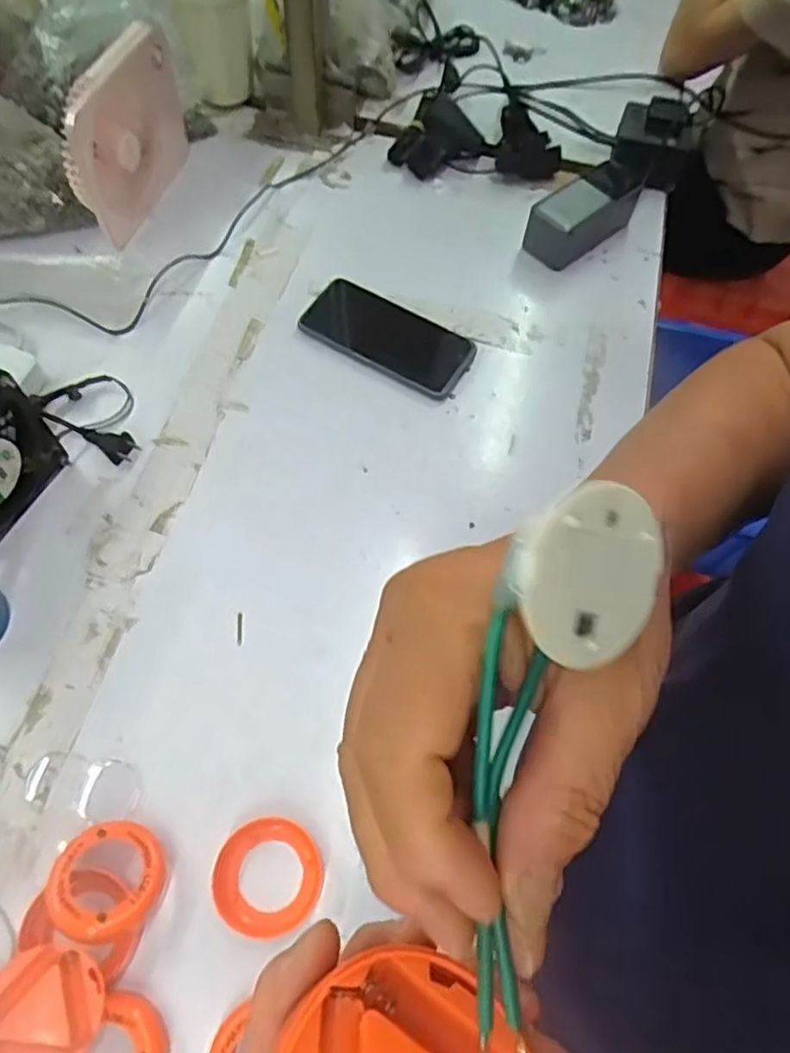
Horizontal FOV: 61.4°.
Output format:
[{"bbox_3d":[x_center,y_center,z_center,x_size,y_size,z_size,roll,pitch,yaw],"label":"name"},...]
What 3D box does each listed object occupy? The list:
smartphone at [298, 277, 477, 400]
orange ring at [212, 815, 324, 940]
[{"bbox_3d":[-0.005,-0.180,0.629,0.160,0.016,0.081,27,66,10],"label":"smartphone"},{"bbox_3d":[-0.080,0.223,0.425,0.066,0.012,0.066,1,64,-2],"label":"orange ring"}]

